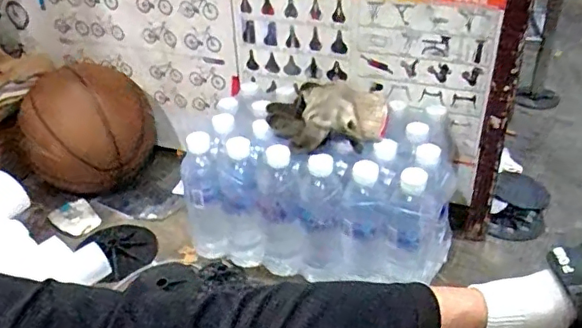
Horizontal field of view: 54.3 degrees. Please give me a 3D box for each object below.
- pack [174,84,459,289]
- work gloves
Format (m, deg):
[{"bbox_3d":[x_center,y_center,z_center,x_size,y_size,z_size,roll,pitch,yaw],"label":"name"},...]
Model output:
[{"bbox_3d":[0.053,0.027,0.882,0.375,0.216,0.232,10,36,17],"label":"pack"},{"bbox_3d":[0.042,-0.062,0.785,0.172,0.070,0.098,7,35,12],"label":"work gloves"}]

